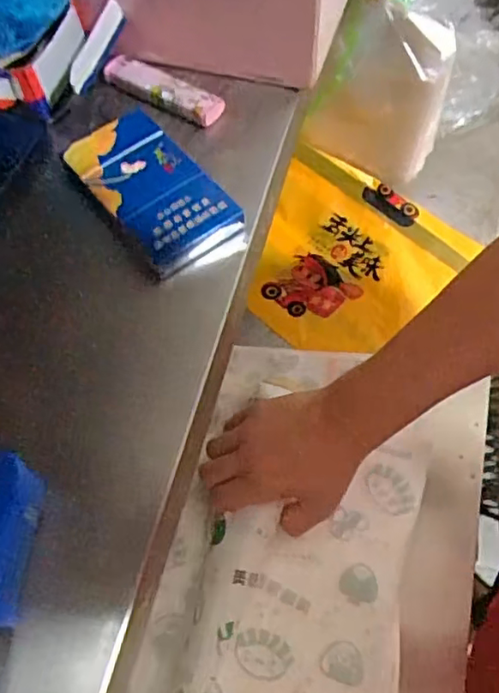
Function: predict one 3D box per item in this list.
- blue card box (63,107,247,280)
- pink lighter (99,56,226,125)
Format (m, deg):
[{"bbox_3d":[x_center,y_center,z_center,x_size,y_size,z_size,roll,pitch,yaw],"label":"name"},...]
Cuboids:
[{"bbox_3d":[-0.050,-0.082,0.320,0.053,0.017,0.108,-35,66,-14],"label":"blue card box"},{"bbox_3d":[-0.052,-0.155,0.358,0.075,0.014,0.021,31,68,18],"label":"pink lighter"}]

